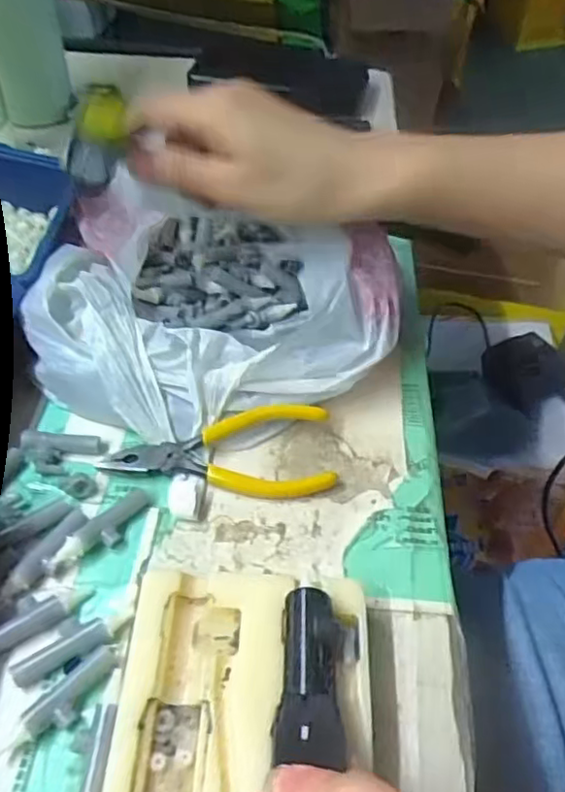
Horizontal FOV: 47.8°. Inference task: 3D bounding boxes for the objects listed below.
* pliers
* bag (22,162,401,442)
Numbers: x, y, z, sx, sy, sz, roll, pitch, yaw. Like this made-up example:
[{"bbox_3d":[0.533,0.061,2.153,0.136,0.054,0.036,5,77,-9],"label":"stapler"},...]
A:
[{"bbox_3d":[-0.031,0.029,0.311,0.108,0.017,0.045,-3,50,-8],"label":"pliers"},{"bbox_3d":[-0.045,-0.075,0.367,0.189,0.062,0.193,-10,51,-13],"label":"bag"}]

